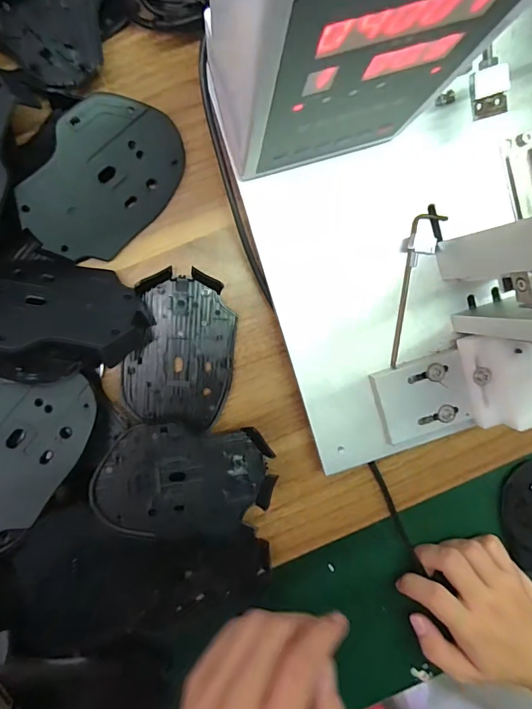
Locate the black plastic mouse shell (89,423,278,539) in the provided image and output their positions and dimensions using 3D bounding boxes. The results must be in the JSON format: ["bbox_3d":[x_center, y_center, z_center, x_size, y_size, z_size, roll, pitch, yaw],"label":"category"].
[{"bbox_3d":[-0.055,0.086,0.317,0.115,0.033,0.074,2,97,-6],"label":"black plastic mouse shell"}]

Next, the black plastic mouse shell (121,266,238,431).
[{"bbox_3d":[-0.059,-0.003,0.319,0.072,0.011,0.104,9,97,-7],"label":"black plastic mouse shell"}]

